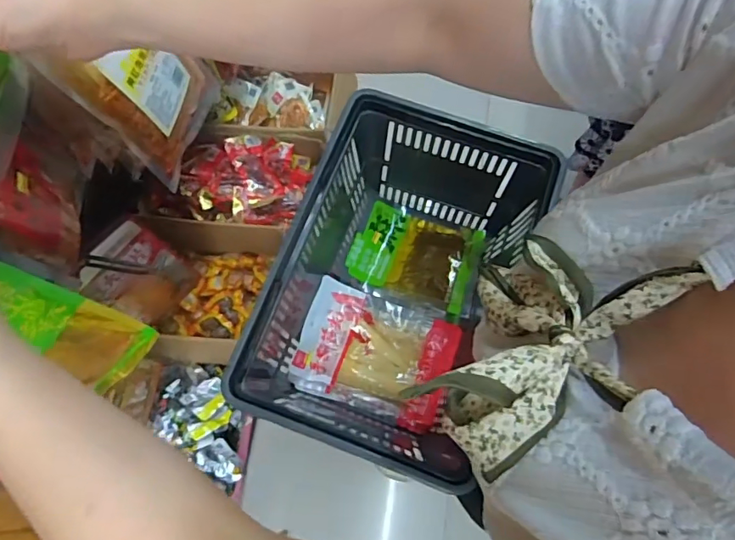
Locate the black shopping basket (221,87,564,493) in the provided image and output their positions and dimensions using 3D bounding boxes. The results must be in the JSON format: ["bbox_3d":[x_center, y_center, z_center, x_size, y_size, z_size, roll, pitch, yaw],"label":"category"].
[{"bbox_3d":[0.033,0.030,0.748,0.297,0.236,0.450,22,74,5],"label":"black shopping basket"}]

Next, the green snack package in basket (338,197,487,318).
[{"bbox_3d":[0.082,-0.027,0.870,0.223,0.044,0.166,17,74,4],"label":"green snack package in basket"}]

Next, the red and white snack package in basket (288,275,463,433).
[{"bbox_3d":[0.013,0.135,0.815,0.245,0.047,0.186,19,74,5],"label":"red and white snack package in basket"}]

